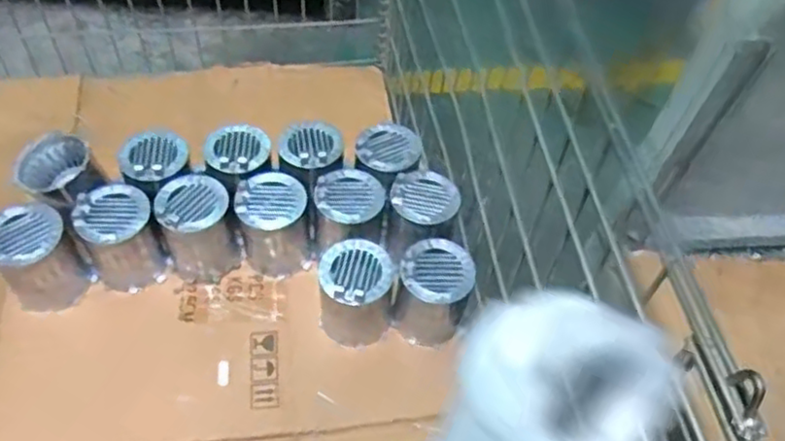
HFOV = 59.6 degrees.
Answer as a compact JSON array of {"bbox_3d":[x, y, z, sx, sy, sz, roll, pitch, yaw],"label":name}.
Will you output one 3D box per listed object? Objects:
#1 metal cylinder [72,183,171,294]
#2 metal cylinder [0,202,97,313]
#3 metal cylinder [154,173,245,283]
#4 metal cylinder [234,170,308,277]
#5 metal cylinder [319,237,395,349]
[{"bbox_3d":[-0.345,0.024,0.880,0.087,0.117,0.089,-19,58,-17],"label":"metal cylinder"},{"bbox_3d":[-0.437,0.050,0.851,0.092,0.124,0.087,-30,62,-23],"label":"metal cylinder"},{"bbox_3d":[-0.248,0.011,0.884,0.088,0.127,0.091,2,54,-3],"label":"metal cylinder"},{"bbox_3d":[-0.155,0.006,0.897,0.084,0.121,0.089,-7,55,-9],"label":"metal cylinder"},{"bbox_3d":[-0.045,0.091,0.845,0.090,0.117,0.088,0,54,-4],"label":"metal cylinder"}]

